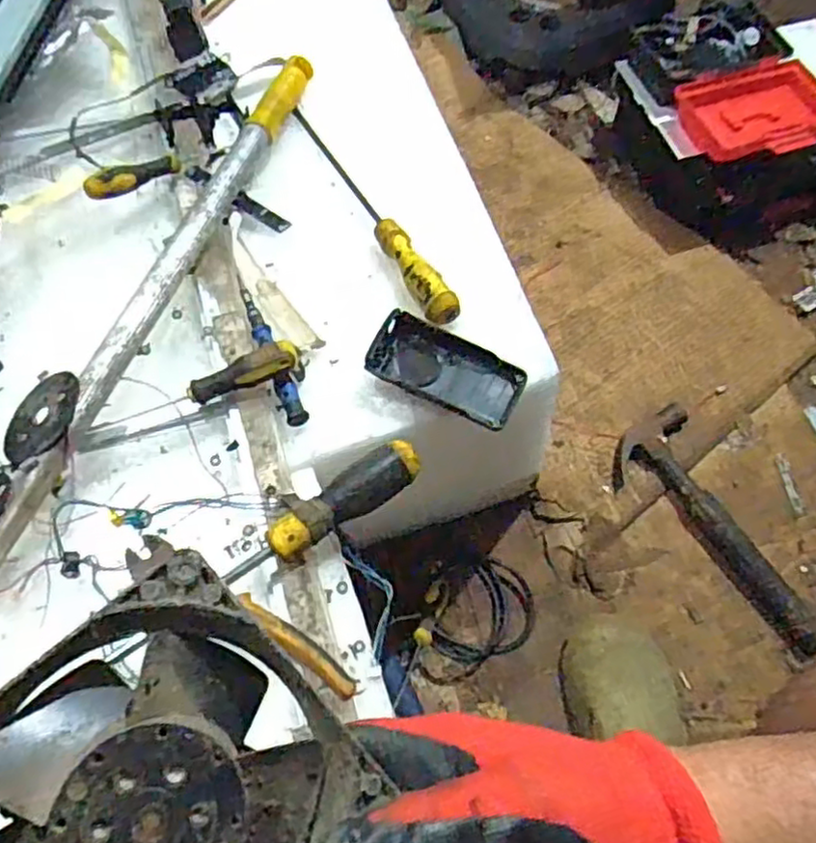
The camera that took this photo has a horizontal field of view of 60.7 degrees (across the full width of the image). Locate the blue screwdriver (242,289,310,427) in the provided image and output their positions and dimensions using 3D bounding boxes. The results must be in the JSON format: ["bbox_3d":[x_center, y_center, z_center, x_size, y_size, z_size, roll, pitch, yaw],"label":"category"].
[{"bbox_3d":[-0.113,-0.056,0.571,0.018,0.018,0.140,-20,66,-13],"label":"blue screwdriver"}]

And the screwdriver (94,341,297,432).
[{"bbox_3d":[-0.154,-0.021,0.526,0.159,0.024,0.023,-23,67,-14],"label":"screwdriver"}]

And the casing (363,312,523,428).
[{"bbox_3d":[0.029,-0.039,0.546,0.118,0.022,0.060,27,65,10],"label":"casing"}]

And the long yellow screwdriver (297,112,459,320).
[{"bbox_3d":[-0.034,-0.194,0.615,0.025,0.031,0.280,-24,67,-14],"label":"long yellow screwdriver"}]

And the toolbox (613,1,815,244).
[{"bbox_3d":[0.542,-0.448,1.048,0.409,0.195,0.283,-13,65,-9],"label":"toolbox"}]

